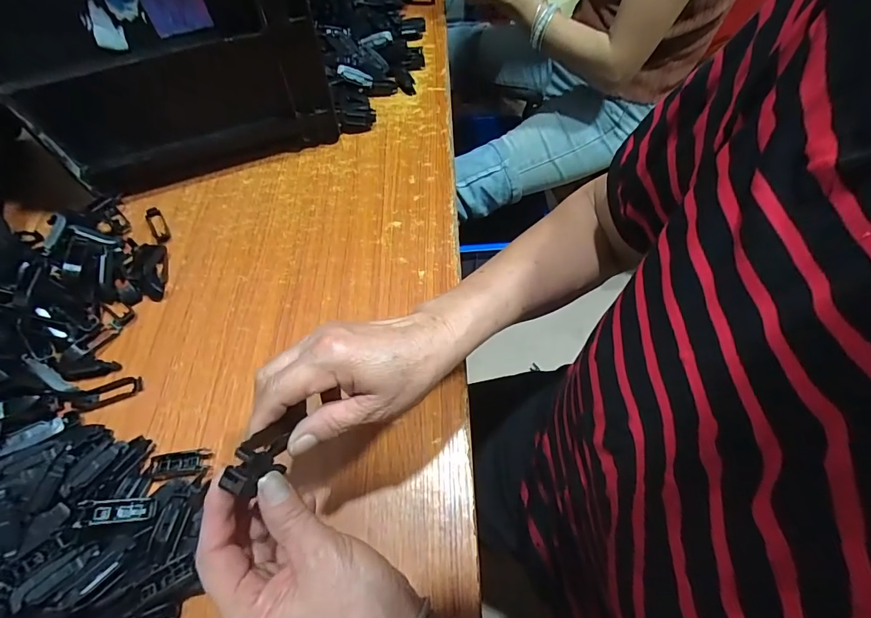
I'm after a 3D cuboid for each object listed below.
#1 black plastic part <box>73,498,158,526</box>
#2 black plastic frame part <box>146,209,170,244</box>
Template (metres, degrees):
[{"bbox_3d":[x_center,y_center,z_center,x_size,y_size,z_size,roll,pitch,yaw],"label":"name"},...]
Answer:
[{"bbox_3d":[-0.241,0.154,0.327,0.048,0.010,0.018,9,55,-28],"label":"black plastic part"},{"bbox_3d":[-0.327,-0.099,0.506,0.018,0.009,0.054,-33,64,-17],"label":"black plastic frame part"}]

